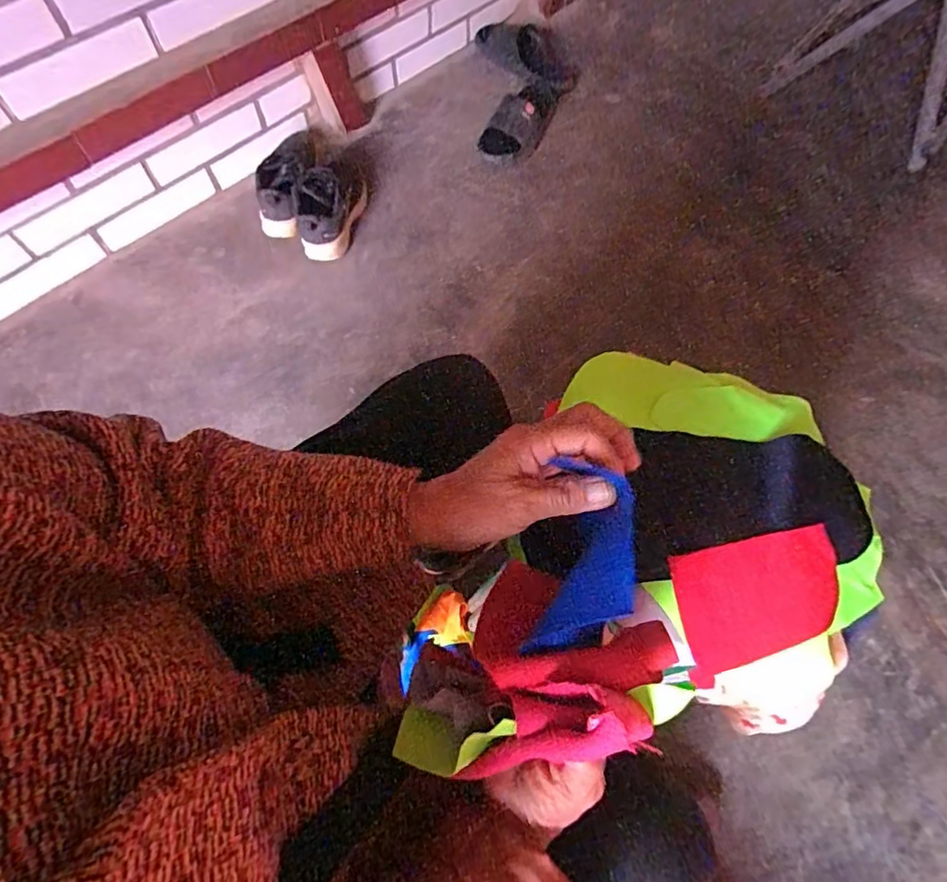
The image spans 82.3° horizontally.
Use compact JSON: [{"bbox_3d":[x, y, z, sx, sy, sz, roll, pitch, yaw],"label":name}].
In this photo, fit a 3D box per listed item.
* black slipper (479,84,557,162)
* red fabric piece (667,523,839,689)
[{"bbox_3d":[0.105,-0.709,1.202,0.115,0.065,0.219,26,68,8],"label":"black slipper"},{"bbox_3d":[0.232,0.126,0.432,0.141,0.031,0.092,-11,68,-8],"label":"red fabric piece"}]

